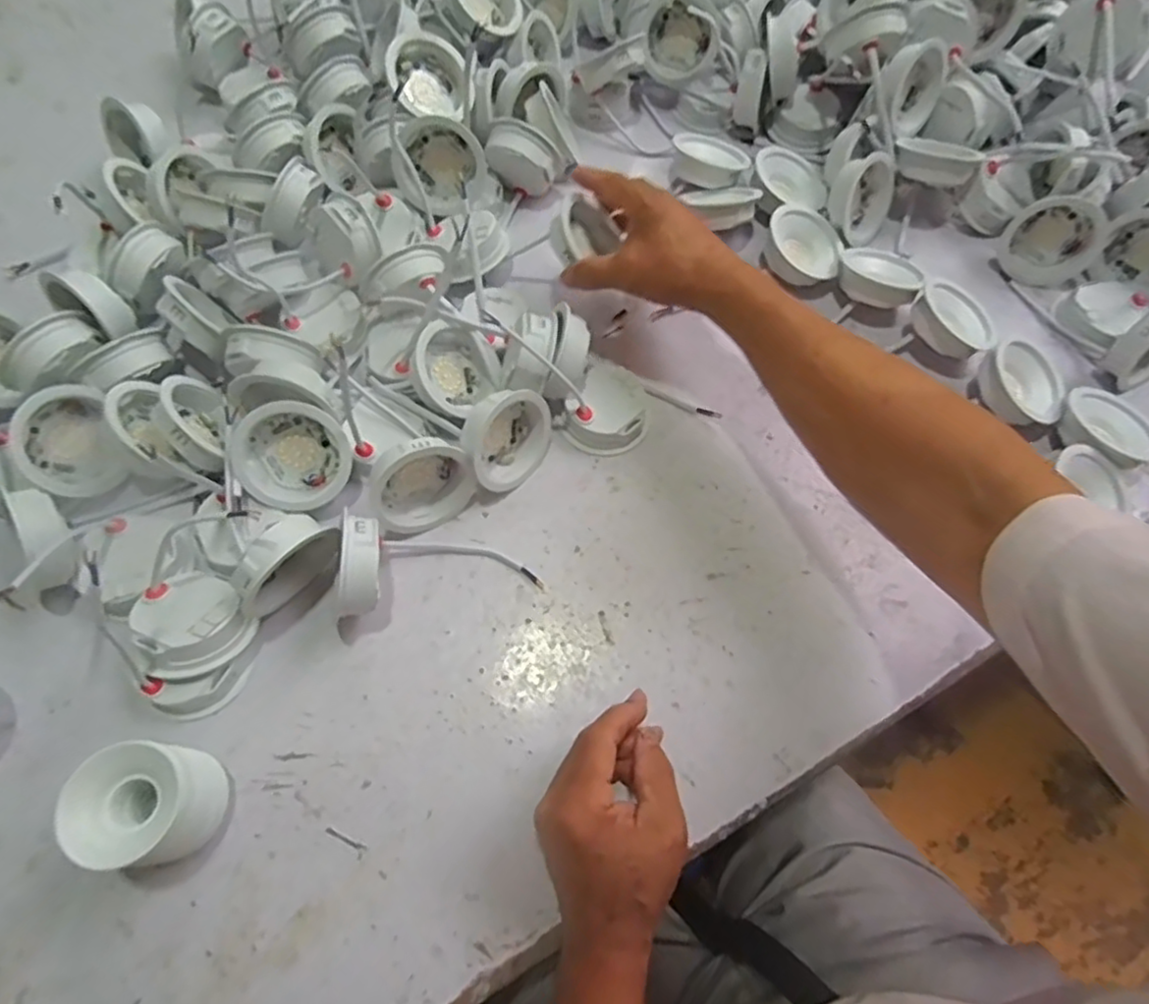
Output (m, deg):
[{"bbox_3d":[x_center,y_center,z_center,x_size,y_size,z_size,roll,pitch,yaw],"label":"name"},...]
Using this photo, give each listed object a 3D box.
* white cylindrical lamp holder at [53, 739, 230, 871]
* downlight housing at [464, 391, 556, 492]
[{"bbox_3d":[-0.224,0.162,0.353,0.056,0.070,0.056,1,67,-2],"label":"white cylindrical lamp holder"},{"bbox_3d":[-0.050,-0.046,0.462,0.028,0.064,0.069,28,73,37],"label":"downlight housing"}]

